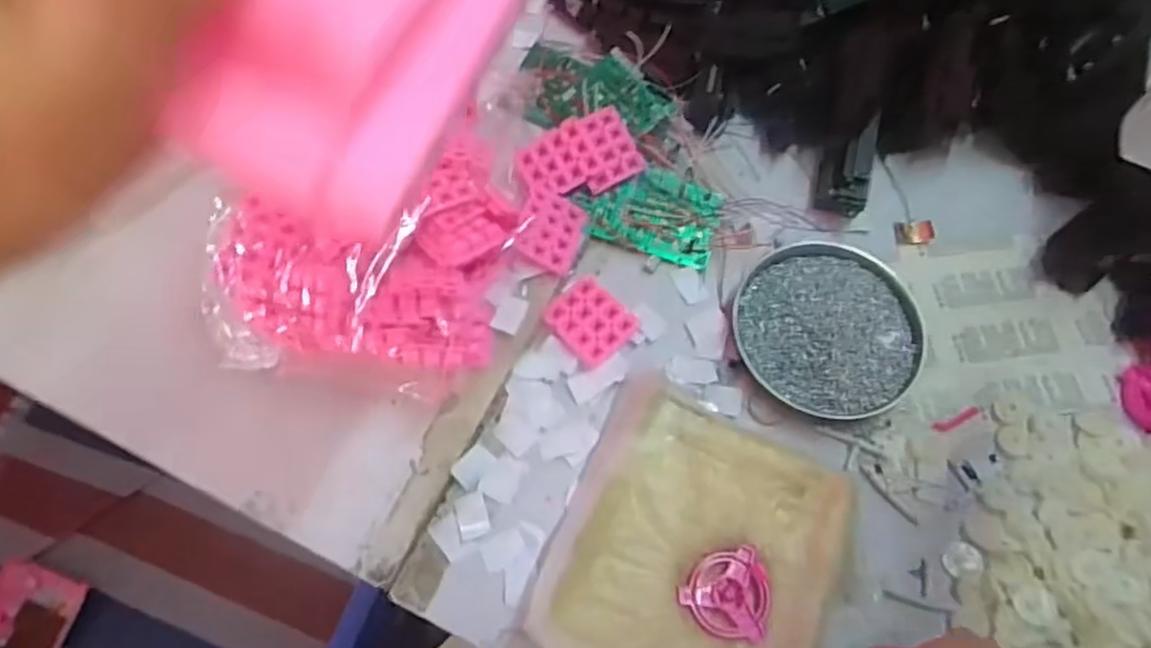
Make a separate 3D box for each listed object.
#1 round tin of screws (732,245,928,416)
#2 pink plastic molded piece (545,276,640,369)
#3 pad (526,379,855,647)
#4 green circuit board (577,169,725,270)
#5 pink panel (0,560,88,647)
[{"bbox_3d":[0.187,0.003,0.516,0.127,0.021,0.135,0,66,-1],"label":"round tin of screws"},{"bbox_3d":[0.011,-0.002,0.522,0.053,0.012,0.059,-41,73,-17],"label":"pink plastic molded piece"},{"bbox_3d":[0.074,0.150,0.441,0.171,0.037,0.188,23,68,9],"label":"pad"},{"bbox_3d":[0.062,-0.091,0.558,0.106,0.019,0.070,16,67,6],"label":"green circuit board"},{"bbox_3d":[-0.831,0.449,1.034,0.142,0.015,0.157,15,69,8],"label":"pink panel"}]

